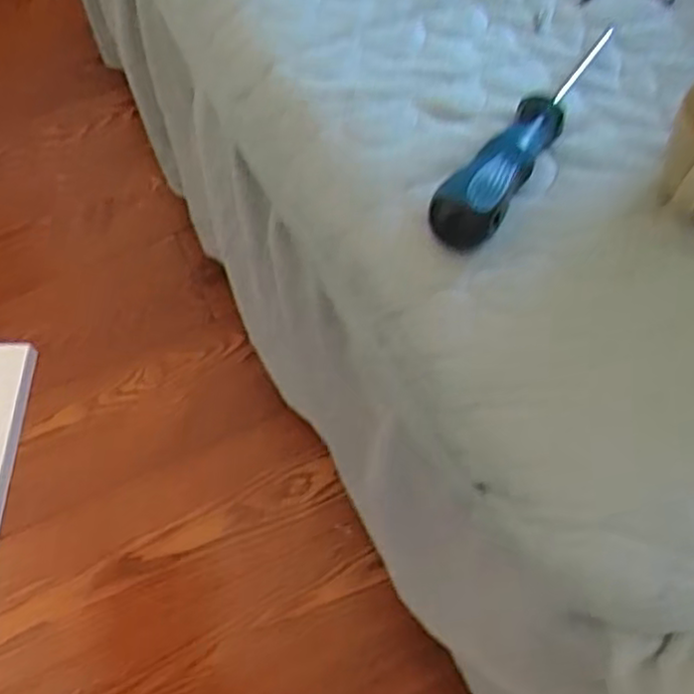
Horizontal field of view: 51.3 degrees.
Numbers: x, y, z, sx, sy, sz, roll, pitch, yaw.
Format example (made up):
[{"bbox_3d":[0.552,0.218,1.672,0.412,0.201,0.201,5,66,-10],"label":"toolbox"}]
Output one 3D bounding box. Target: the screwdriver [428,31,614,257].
[{"bbox_3d":[0.098,-0.123,0.385,0.031,0.030,0.186,27,66,15],"label":"screwdriver"}]

